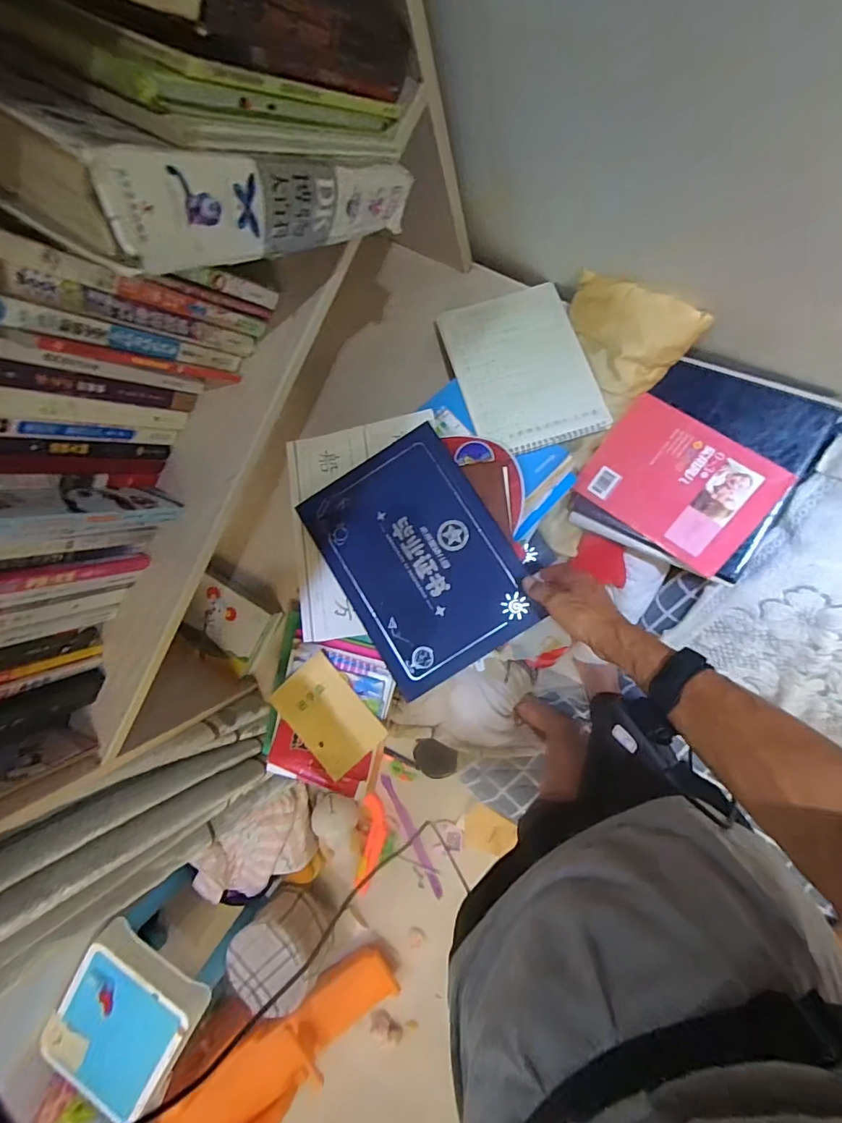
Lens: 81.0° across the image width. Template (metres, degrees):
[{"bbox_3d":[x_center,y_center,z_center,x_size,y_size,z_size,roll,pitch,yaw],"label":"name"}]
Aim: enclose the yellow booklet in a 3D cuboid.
[{"bbox_3d":[-0.159,0.261,0.840,0.124,0.016,0.181,-43,82,7],"label":"yellow booklet"}]

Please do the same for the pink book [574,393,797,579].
[{"bbox_3d":[0.375,-0.113,0.724,0.239,0.010,0.172,41,114,21],"label":"pink book"}]

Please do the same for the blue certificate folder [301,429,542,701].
[{"bbox_3d":[-0.003,-0.005,0.687,0.228,0.016,0.318,-32,82,5],"label":"blue certificate folder"}]

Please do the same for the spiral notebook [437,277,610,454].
[{"bbox_3d":[0.151,-0.292,0.747,0.191,0.013,0.261,-18,77,4],"label":"spiral notebook"}]

